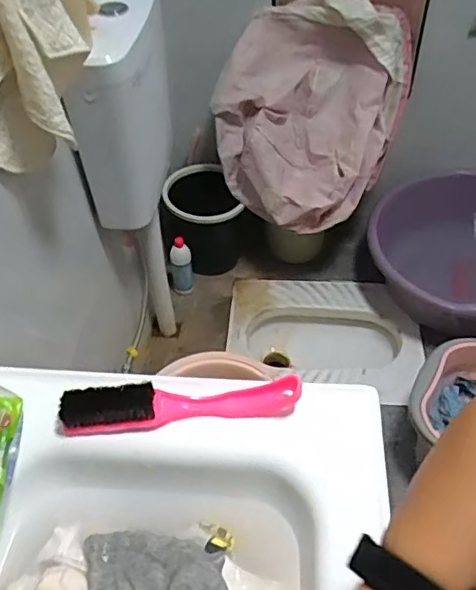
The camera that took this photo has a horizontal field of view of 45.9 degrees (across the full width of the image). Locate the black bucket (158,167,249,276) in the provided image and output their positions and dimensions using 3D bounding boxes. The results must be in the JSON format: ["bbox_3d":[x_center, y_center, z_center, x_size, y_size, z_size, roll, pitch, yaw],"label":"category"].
[{"bbox_3d":[-0.105,-0.218,1.694,0.231,0.251,0.246,-2,49,2],"label":"black bucket"}]

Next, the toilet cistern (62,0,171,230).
[{"bbox_3d":[-0.213,-0.361,1.085,0.118,0.373,0.312,0,49,3],"label":"toilet cistern"}]

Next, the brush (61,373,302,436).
[{"bbox_3d":[-0.055,0.105,0.537,0.224,0.037,0.035,-6,49,-1],"label":"brush"}]

